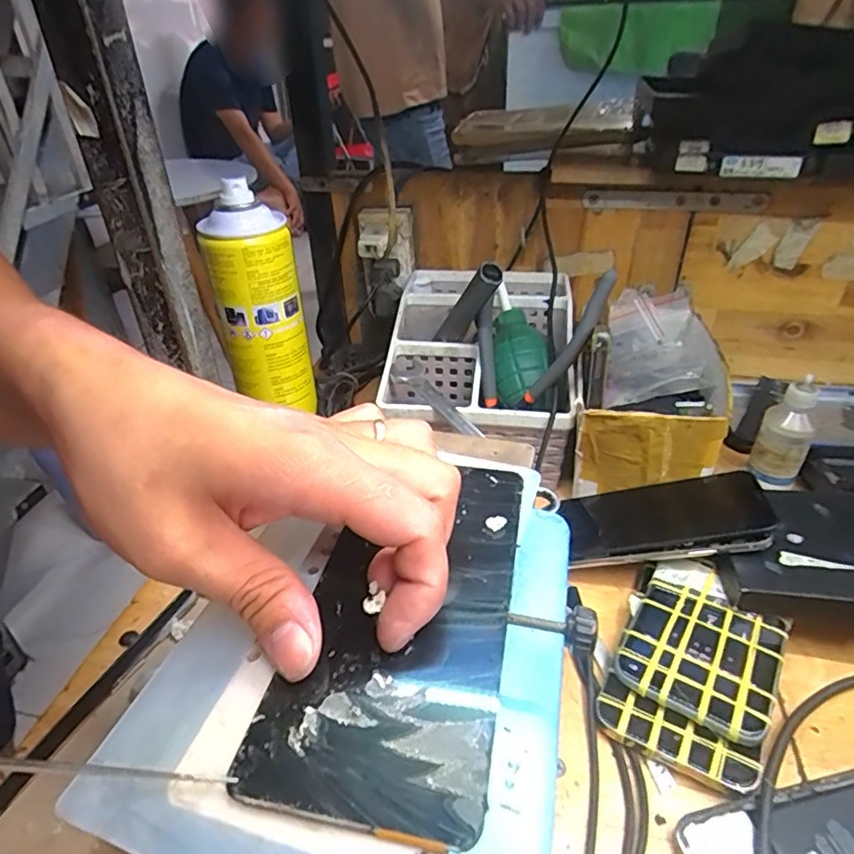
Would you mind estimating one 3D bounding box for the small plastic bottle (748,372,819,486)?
[{"bbox_3d":[0.272,0.003,0.431,0.034,0.087,0.026,25,43,32],"label":"small plastic bottle"}]

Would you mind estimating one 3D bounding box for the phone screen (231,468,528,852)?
[{"bbox_3d":[-0.006,0.063,0.208,0.070,0.004,0.146,7,36,11],"label":"phone screen"}]

